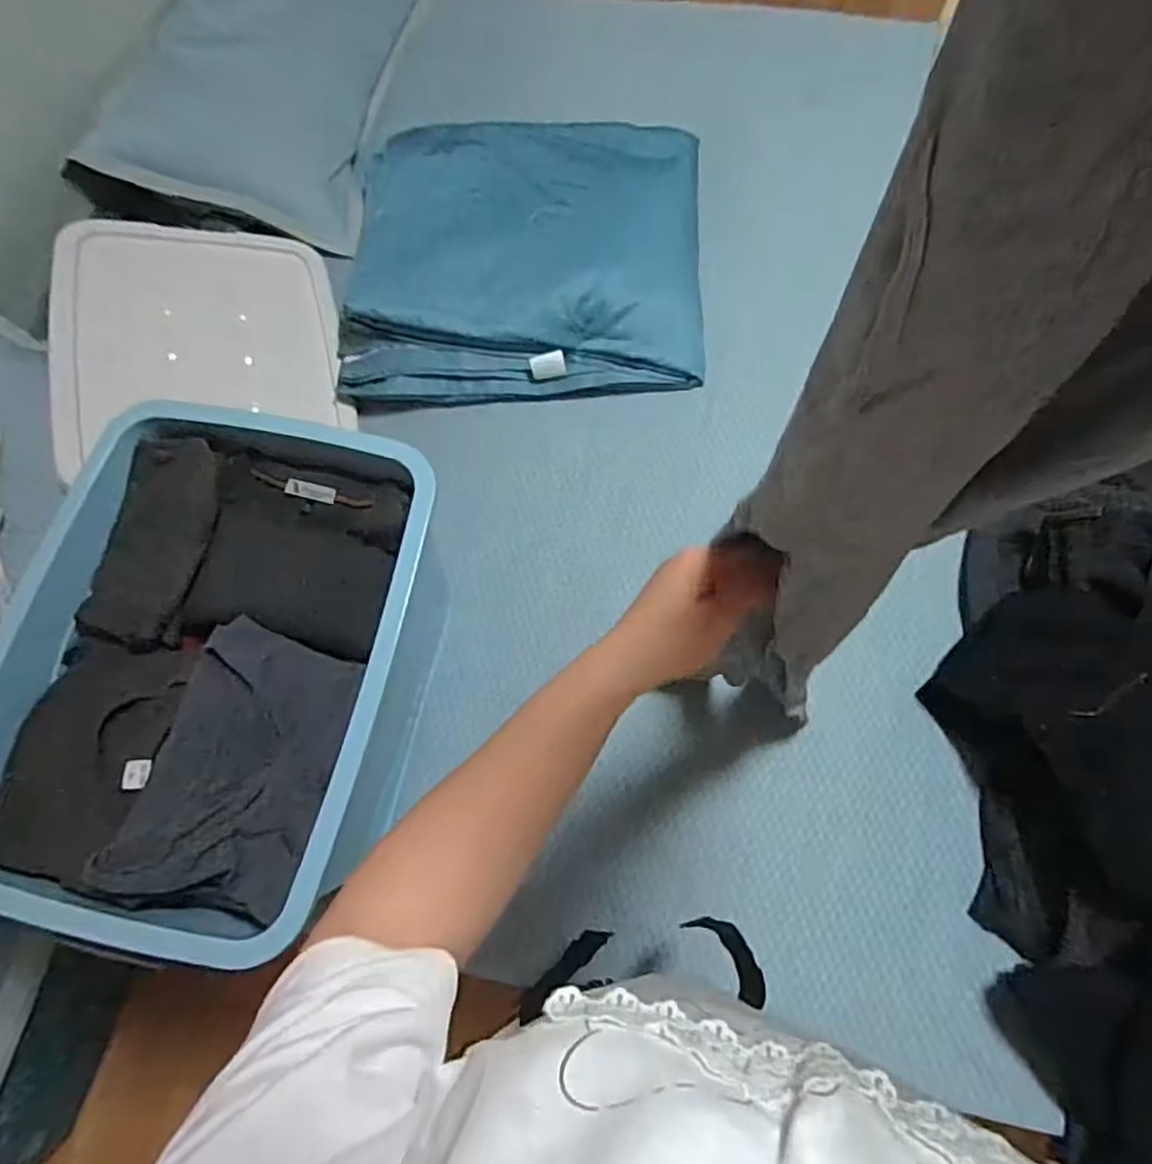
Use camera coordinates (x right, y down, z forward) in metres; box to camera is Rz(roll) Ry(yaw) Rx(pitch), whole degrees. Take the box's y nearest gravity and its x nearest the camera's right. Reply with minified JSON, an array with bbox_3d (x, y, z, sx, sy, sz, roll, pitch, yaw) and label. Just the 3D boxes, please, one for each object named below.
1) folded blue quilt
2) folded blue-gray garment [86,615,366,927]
[{"bbox_3d":[-0.096,-0.544,1.117,0.558,0.137,0.488,-4,70,1],"label":"folded blue quilt"},{"bbox_3d":[-0.320,0.181,0.673,0.180,0.040,0.266,13,71,7],"label":"folded blue-gray garment"}]

